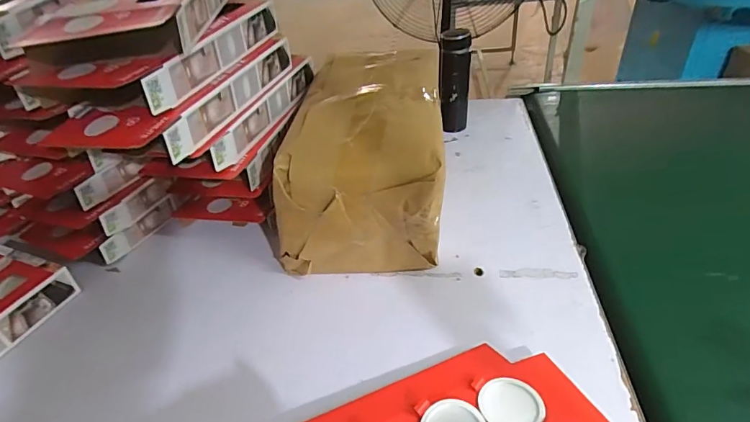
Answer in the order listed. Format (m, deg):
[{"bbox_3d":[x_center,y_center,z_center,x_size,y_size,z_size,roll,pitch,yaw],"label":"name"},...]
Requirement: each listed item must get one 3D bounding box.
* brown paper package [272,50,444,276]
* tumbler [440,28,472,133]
[{"bbox_3d":[-0.012,-0.114,0.809,0.244,0.210,0.426,0,38,6],"label":"brown paper package"},{"bbox_3d":[0.188,-0.305,1.042,0.070,0.227,0.077,5,39,11],"label":"tumbler"}]

